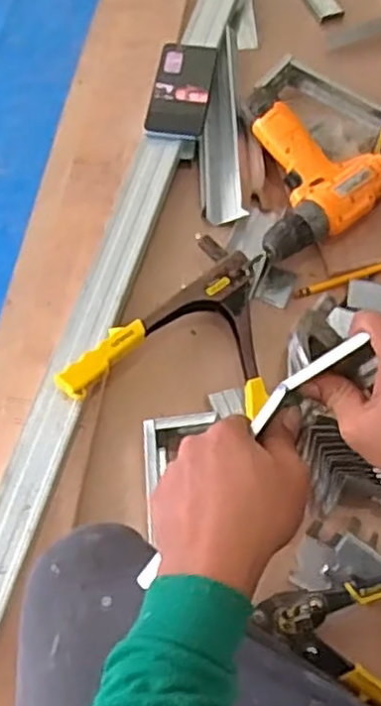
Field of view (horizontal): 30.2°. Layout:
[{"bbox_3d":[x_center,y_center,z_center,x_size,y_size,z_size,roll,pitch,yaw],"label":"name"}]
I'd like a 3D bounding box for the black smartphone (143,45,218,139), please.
[{"bbox_3d":[-0.011,-0.339,0.902,0.071,0.014,0.163,7,64,3],"label":"black smartphone"}]

